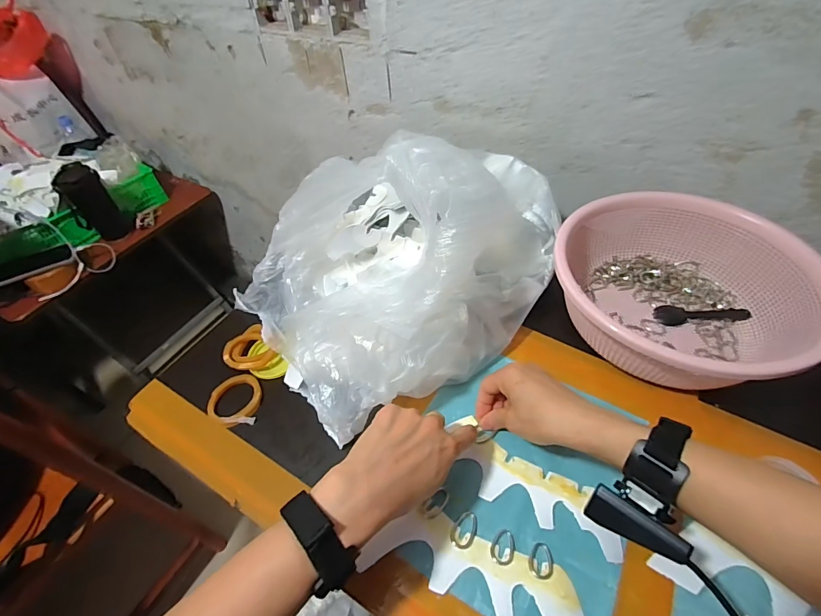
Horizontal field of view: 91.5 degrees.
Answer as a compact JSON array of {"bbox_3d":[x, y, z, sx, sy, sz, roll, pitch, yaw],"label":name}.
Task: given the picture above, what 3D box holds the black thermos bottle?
[{"bbox_3d":[-0.787,-0.260,0.996,0.066,0.178,0.079,1,49,5],"label":"black thermos bottle"}]

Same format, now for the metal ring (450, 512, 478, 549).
[{"bbox_3d":[0.050,0.205,0.371,0.023,0.004,0.033,18,52,18],"label":"metal ring"}]

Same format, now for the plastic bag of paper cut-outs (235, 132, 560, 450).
[{"bbox_3d":[-0.003,-0.083,0.492,0.389,0.212,0.297,-32,54,-22],"label":"plastic bag of paper cut-outs"}]

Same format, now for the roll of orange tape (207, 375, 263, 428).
[{"bbox_3d":[-0.207,0.108,0.473,0.059,0.009,0.064,-2,48,2],"label":"roll of orange tape"}]

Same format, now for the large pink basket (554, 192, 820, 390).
[{"bbox_3d":[0.304,-0.027,0.485,0.260,0.111,0.244,-2,48,2],"label":"large pink basket"}]

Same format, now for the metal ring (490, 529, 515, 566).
[{"bbox_3d":[0.083,0.215,0.359,0.020,0.004,0.028,17,52,18],"label":"metal ring"}]

